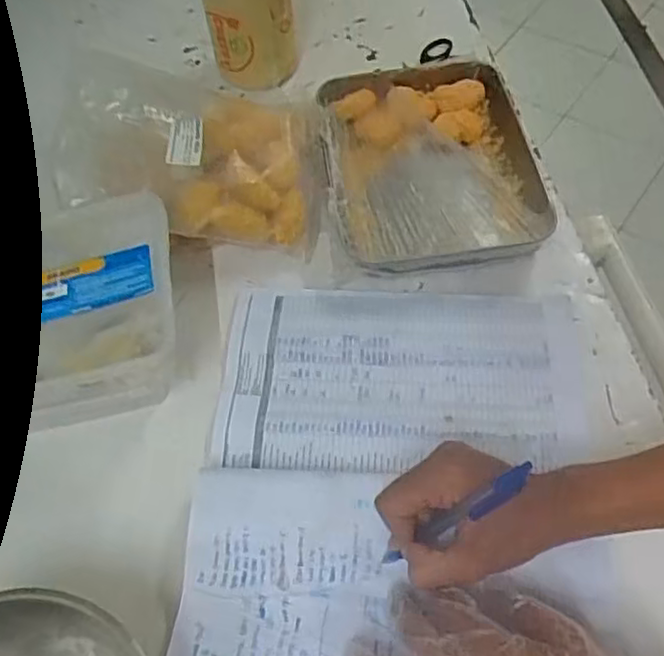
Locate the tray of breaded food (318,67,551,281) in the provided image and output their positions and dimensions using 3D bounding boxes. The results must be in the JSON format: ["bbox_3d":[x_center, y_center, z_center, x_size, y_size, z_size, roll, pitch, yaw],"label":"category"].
[{"bbox_3d":[0.100,-0.165,0.679,0.205,0.040,0.258,-7,57,0],"label":"tray of breaded food"}]

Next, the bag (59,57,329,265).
[{"bbox_3d":[-0.129,-0.167,0.657,0.241,0.099,0.171,-2,58,4],"label":"bag"}]

